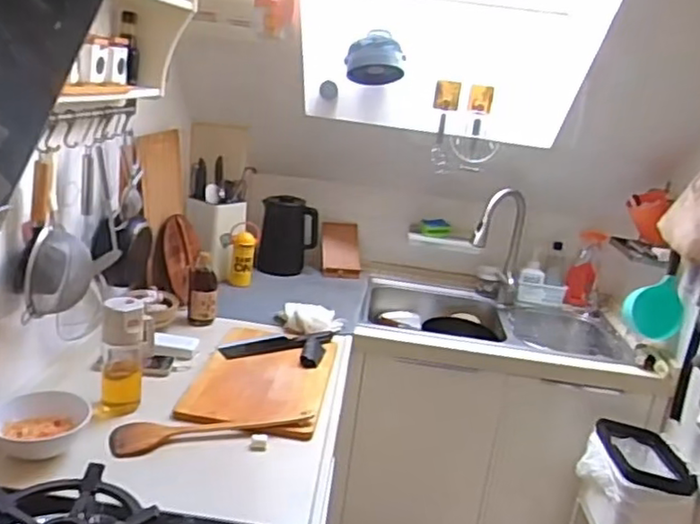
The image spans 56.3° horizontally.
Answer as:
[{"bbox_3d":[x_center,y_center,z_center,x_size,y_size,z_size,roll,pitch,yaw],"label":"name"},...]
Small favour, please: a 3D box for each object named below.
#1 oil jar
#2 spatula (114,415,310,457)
[{"bbox_3d":[-0.424,0.171,1.246,0.091,0.207,0.108,2,17,-17],"label":"oil jar"},{"bbox_3d":[-0.243,0.308,1.194,0.365,0.029,0.077,1,17,-22],"label":"spatula"}]

